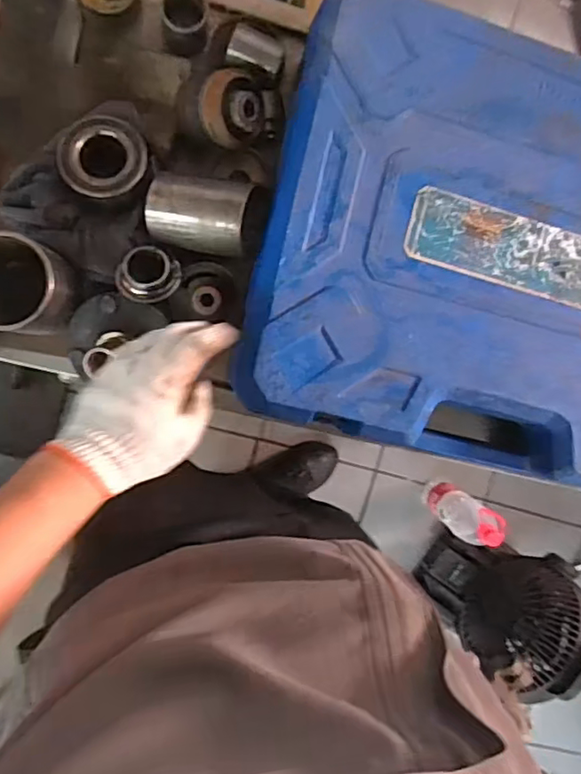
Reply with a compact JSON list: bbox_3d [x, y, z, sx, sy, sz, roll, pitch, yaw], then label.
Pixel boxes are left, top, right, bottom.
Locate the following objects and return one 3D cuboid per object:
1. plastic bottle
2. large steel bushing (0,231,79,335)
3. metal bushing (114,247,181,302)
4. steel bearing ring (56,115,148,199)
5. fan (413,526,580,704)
[{"bbox_3d":[0.384,0.282,1.312,0.085,0.245,0.088,-1,95,-8],"label":"plastic bottle"},{"bbox_3d":[-0.253,-0.092,0.552,0.093,0.081,0.081,6,94,-9],"label":"large steel bushing"},{"bbox_3d":[-0.138,-0.108,0.572,0.056,0.021,0.055,-1,95,-8],"label":"metal bushing"},{"bbox_3d":[-0.180,-0.222,0.567,0.080,0.027,0.083,-1,95,-8],"label":"steel bearing ring"},{"bbox_3d":[0.456,0.466,1.296,0.240,0.344,0.253,22,91,-10],"label":"fan"}]

